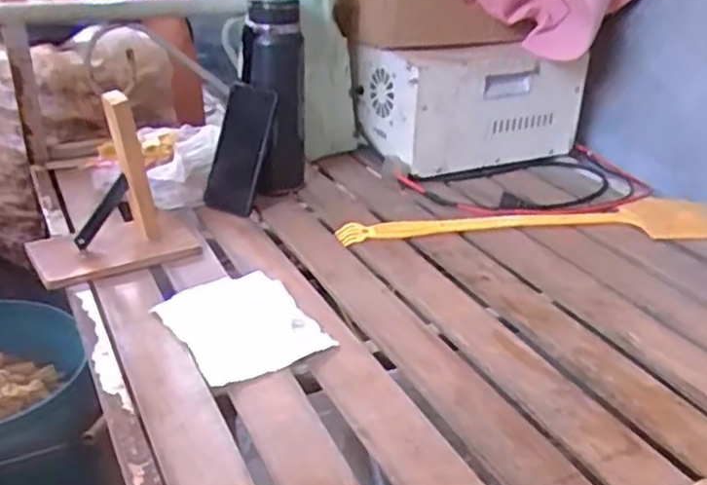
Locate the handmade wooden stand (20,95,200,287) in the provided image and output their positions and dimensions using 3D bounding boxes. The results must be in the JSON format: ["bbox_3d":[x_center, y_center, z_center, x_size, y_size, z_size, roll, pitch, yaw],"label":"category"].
[{"bbox_3d":[-0.277,-0.066,0.779,0.177,0.179,0.124,-14,32,-26],"label":"handmade wooden stand"}]

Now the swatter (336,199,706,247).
[{"bbox_3d":[0.240,-0.031,0.930,0.521,0.018,0.110,-2,27,-4],"label":"swatter"}]

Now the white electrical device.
[{"bbox_3d":[0.178,-0.217,1.112,0.305,0.183,0.177,-11,31,-22],"label":"white electrical device"}]

